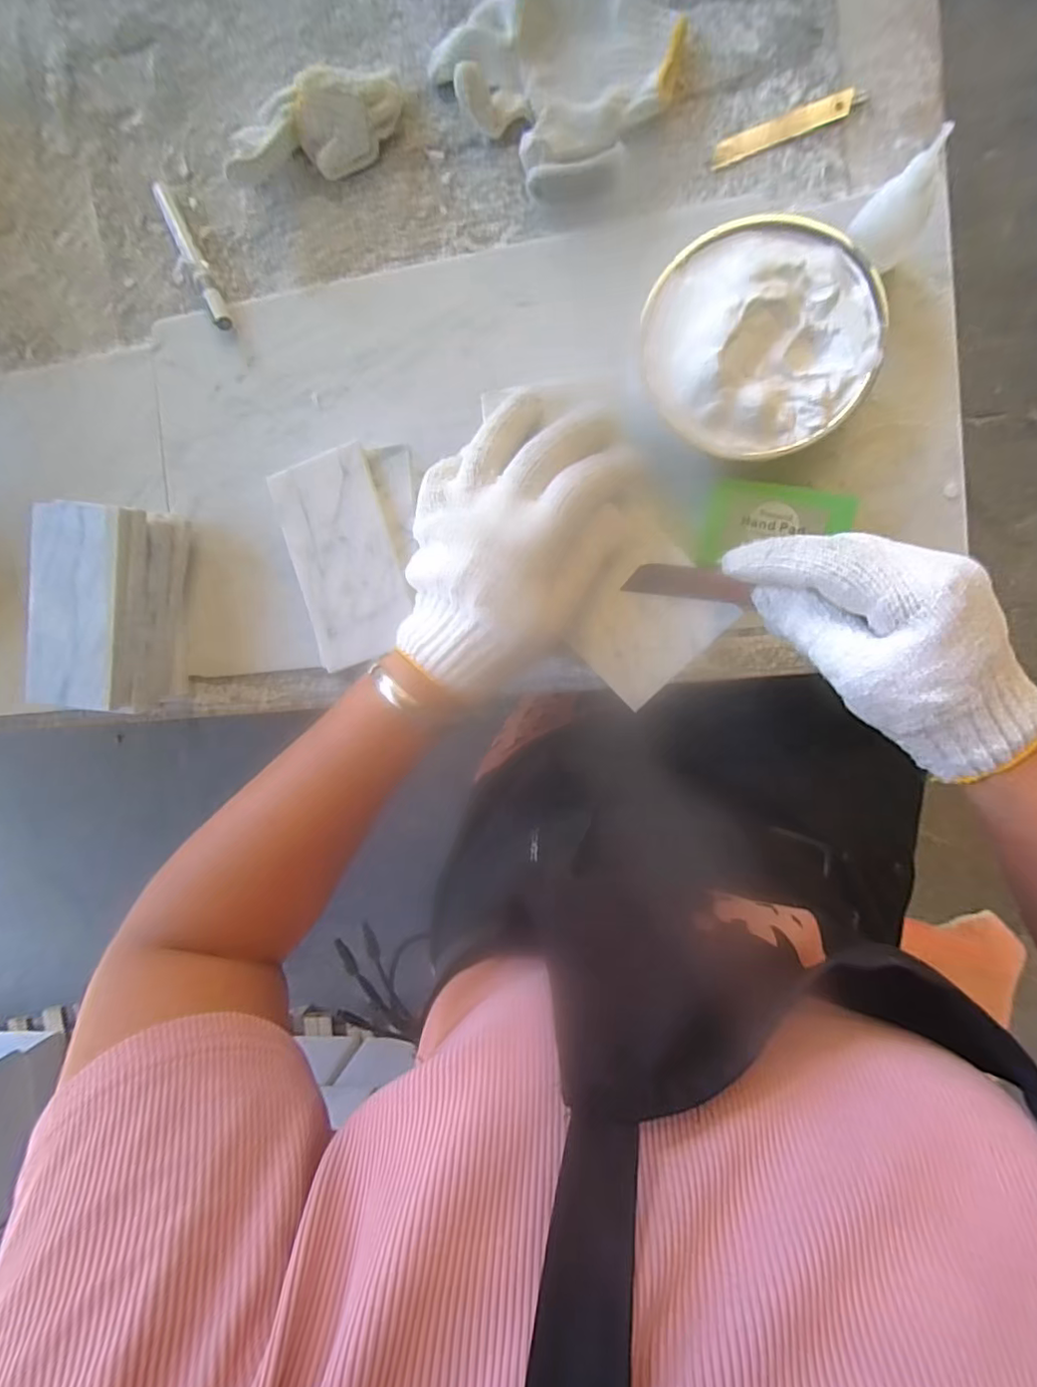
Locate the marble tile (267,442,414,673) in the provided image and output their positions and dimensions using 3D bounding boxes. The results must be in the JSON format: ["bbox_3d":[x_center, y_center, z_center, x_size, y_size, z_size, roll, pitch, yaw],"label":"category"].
[{"bbox_3d":[-0.128,-0.098,0.408,0.080,0.006,0.150,-16,90,8],"label":"marble tile"}]

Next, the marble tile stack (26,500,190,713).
[{"bbox_3d":[-0.334,-0.070,0.455,0.091,0.071,0.163,7,93,7],"label":"marble tile stack"}]

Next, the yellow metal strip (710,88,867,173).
[{"bbox_3d":[0.190,-0.399,0.390,0.106,0.005,0.017,-16,90,8],"label":"yellow metal strip"}]

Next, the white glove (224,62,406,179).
[{"bbox_3d":[-0.156,-0.431,0.422,0.134,0.047,0.054,-9,91,8],"label":"white glove"}]

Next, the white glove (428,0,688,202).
[{"bbox_3d":[0.024,-0.448,0.400,0.166,0.029,0.136,34,96,5],"label":"white glove"}]

